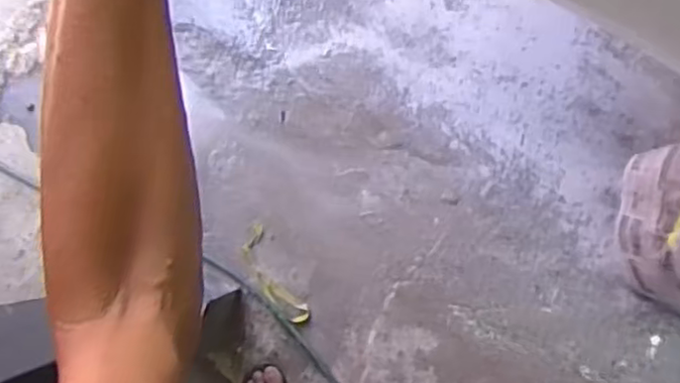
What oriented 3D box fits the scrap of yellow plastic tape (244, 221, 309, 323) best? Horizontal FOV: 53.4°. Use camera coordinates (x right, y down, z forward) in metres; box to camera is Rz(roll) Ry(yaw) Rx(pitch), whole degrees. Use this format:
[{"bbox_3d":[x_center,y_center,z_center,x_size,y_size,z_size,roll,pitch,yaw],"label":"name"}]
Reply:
[{"bbox_3d":[-0.132,0.170,1.337,0.059,0.019,0.208,-31,85,-2],"label":"scrap of yellow plastic tape"}]

